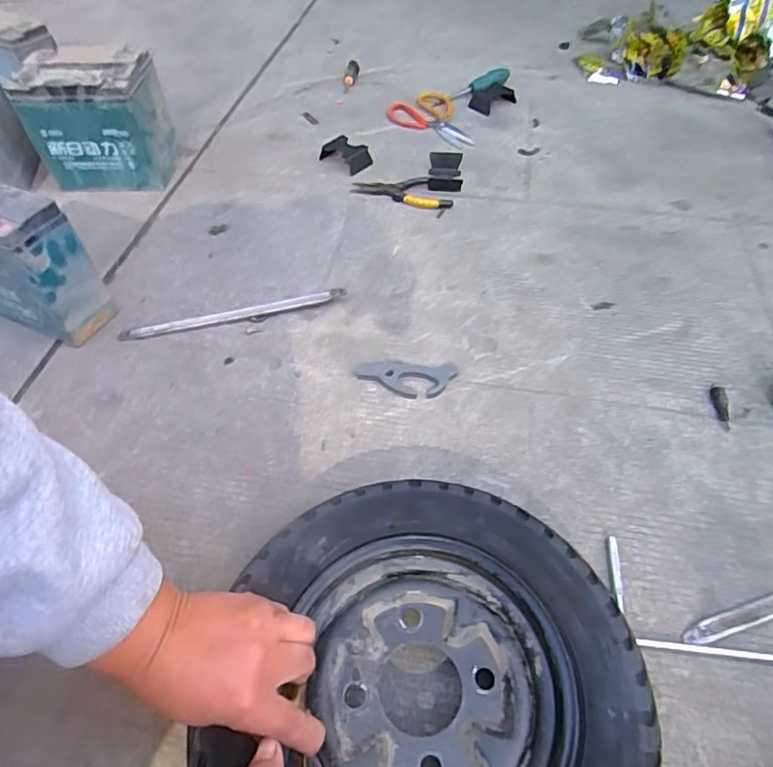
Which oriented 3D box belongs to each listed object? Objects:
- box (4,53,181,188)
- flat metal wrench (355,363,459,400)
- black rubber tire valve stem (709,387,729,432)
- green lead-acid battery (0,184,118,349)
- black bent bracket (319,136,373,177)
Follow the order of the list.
[{"bbox_3d":[-0.462,-0.420,0.866,0.197,0.169,0.139,2,52,2],"label":"box"},{"bbox_3d":[0.021,-0.006,0.641,0.117,0.010,0.049,6,52,5],"label":"flat metal wrench"},{"bbox_3d":[0.377,0.027,0.607,0.016,0.009,0.056,6,52,5],"label":"black rubber tire valve stem"},{"bbox_3d":[-0.446,-0.147,0.654,0.168,0.168,0.076,18,54,14],"label":"green lead-acid battery"},{"bbox_3d":[-0.067,-0.394,0.933,0.089,0.029,0.060,32,59,23],"label":"black bent bracket"}]

